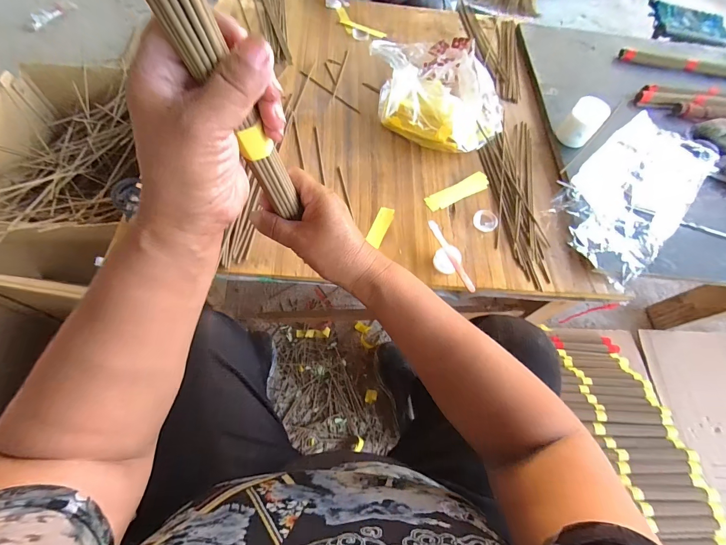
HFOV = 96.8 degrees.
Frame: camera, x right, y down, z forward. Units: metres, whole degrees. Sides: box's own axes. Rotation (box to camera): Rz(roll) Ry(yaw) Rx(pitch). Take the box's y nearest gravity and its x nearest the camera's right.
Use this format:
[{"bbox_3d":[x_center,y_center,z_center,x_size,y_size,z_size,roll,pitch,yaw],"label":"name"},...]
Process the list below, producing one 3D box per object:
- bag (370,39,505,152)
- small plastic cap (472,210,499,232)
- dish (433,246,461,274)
[{"bbox_3d":[0.148,-0.349,0.613,0.240,0.083,0.271,-6,64,-9],"label":"bag"},{"bbox_3d":[0.201,-0.085,0.527,0.039,0.007,0.038,3,63,-5],"label":"small plastic cap"},{"bbox_3d":[0.125,-0.018,0.477,0.034,0.030,0.031,3,63,-5],"label":"dish"}]

